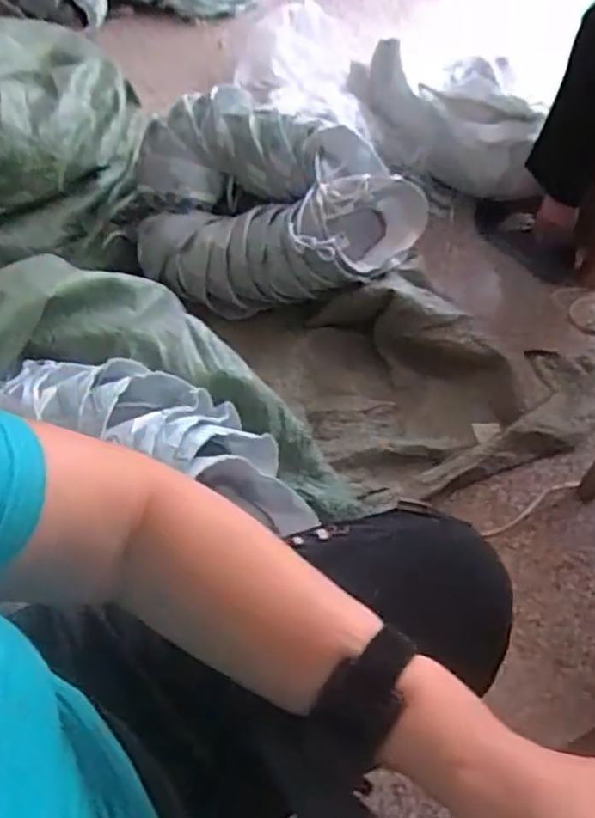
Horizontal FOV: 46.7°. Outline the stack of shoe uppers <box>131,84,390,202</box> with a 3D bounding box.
[{"bbox_3d":[-0.060,-0.451,1.208,0.416,0.119,0.197,5,52,-1],"label":"stack of shoe uppers"}]

